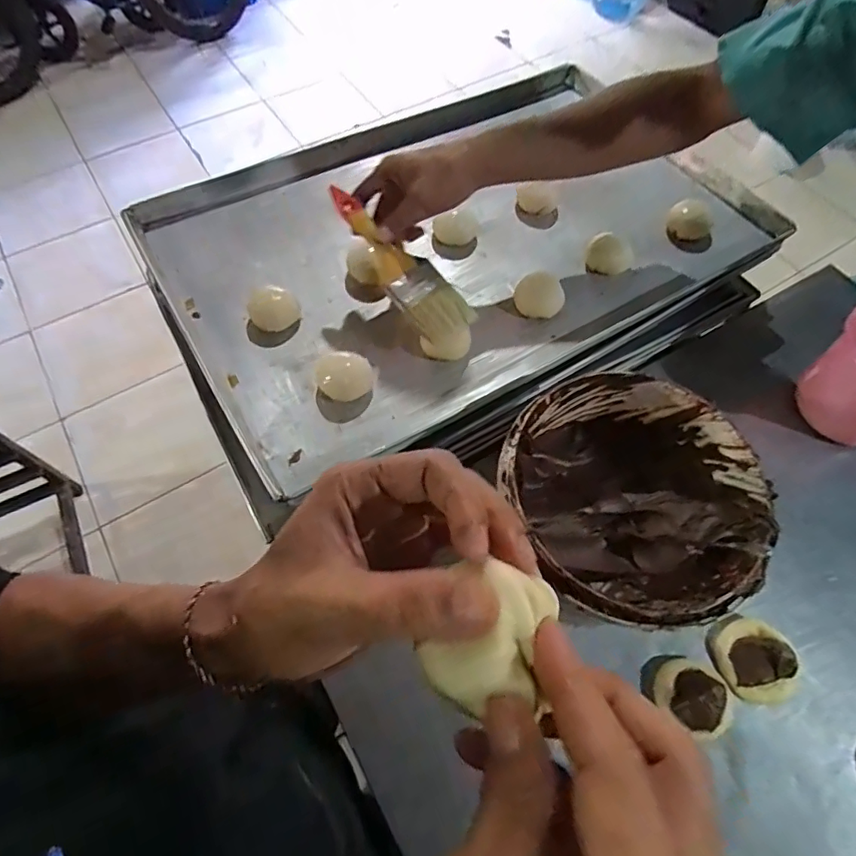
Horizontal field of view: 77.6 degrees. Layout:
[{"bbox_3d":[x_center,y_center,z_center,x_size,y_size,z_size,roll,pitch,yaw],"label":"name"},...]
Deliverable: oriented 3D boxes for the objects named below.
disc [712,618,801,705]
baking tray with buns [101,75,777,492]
[{"bbox_3d":[0.326,0.232,0.529,0.070,0.028,0.074,0,62,0],"label":"disc"},{"bbox_3d":[0.048,-0.251,0.677,0.710,0.061,0.454,-30,66,-15],"label":"baking tray with buns"}]

